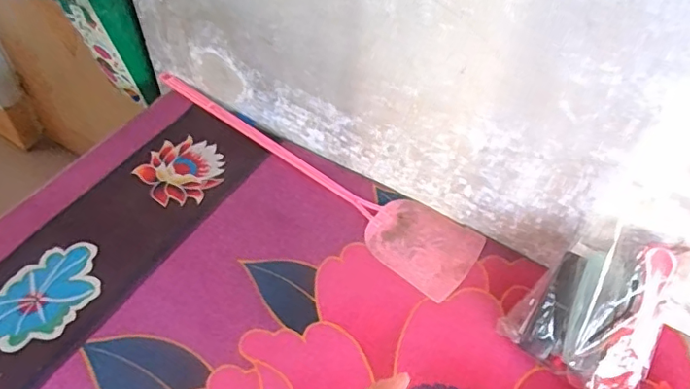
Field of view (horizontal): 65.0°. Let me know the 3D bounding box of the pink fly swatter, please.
[{"bbox_3d":[-0.065,-0.060,0.944,0.656,0.006,0.133,36,59,24],"label":"pink fly swatter"}]

